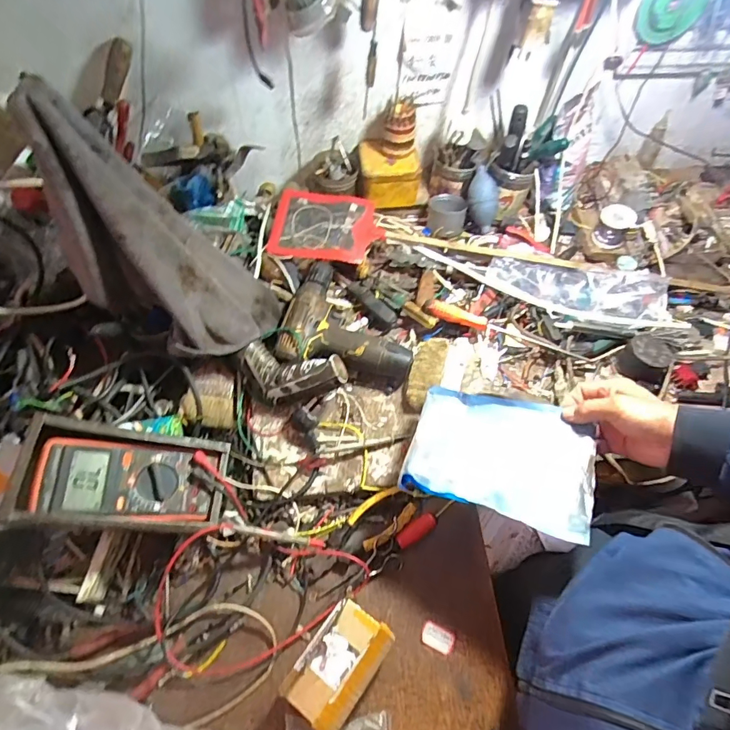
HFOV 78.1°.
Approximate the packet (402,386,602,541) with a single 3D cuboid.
[{"bbox_3d":[0.154,0.102,0.521,0.197,0.015,0.151,11,52,20],"label":"packet"}]

